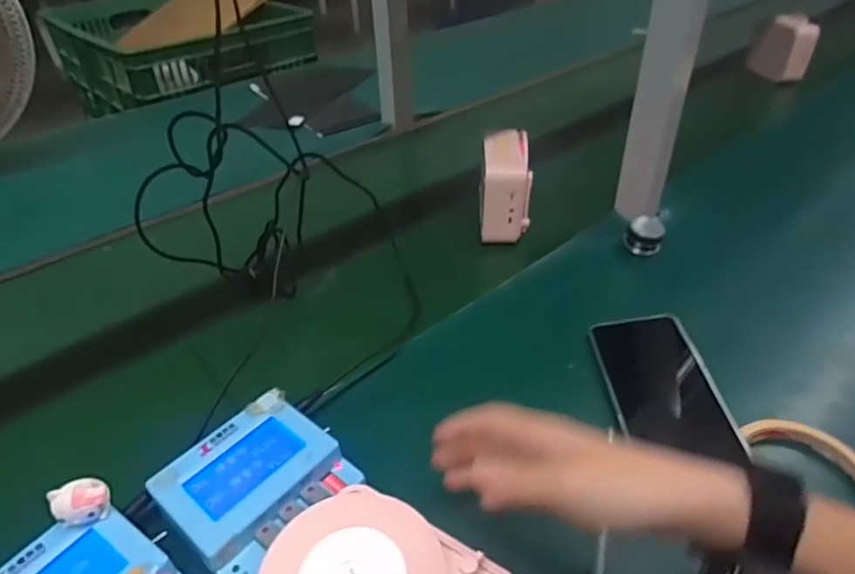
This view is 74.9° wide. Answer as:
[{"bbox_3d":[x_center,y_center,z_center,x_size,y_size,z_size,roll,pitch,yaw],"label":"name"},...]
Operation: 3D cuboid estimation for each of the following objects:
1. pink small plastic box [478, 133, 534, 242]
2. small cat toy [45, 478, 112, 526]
[{"bbox_3d":[0.094,-0.119,0.658,0.055,0.096,0.099,4,38,8],"label":"pink small plastic box"},{"bbox_3d":[-0.204,0.130,0.333,0.029,0.026,0.021,-27,44,-28],"label":"small cat toy"}]

